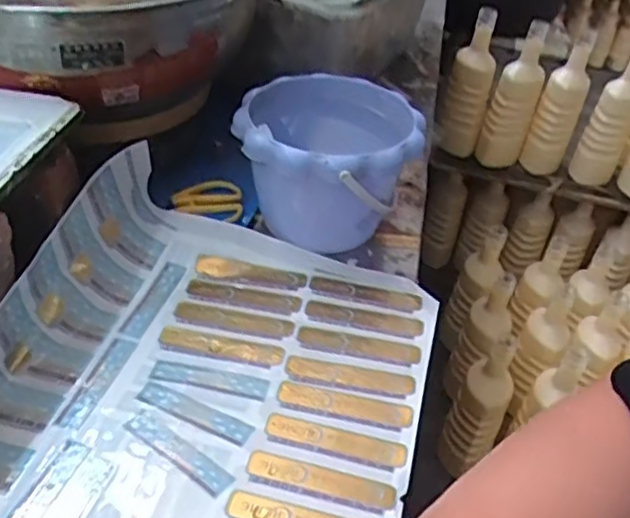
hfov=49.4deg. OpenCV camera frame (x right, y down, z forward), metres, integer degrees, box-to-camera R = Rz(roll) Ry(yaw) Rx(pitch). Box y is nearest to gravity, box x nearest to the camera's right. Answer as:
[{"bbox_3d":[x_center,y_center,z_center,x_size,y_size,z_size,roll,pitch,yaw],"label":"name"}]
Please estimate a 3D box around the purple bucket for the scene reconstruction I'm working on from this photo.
[{"bbox_3d":[0.008,-0.081,0.587,0.140,0.118,0.171,6,40,0],"label":"purple bucket"}]

